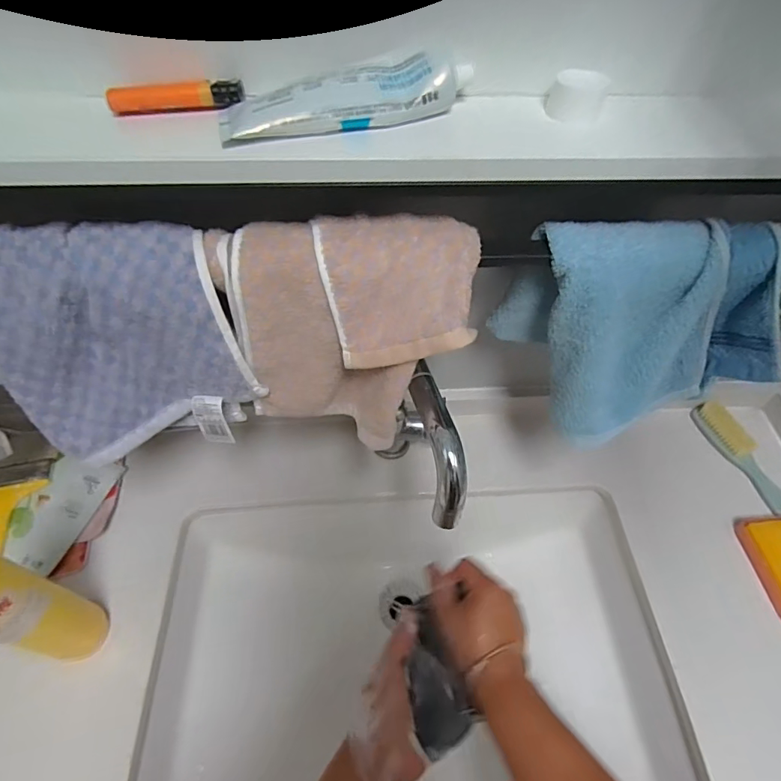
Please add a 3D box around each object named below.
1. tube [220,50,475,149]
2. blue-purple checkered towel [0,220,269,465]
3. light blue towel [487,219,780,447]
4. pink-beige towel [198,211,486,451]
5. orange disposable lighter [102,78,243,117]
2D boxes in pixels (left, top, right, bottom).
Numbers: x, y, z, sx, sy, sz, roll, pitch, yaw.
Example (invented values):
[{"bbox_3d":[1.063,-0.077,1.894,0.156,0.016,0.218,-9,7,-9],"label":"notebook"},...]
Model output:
[{"bbox_3d":[-0.027,-0.182,0.297,0.152,0.027,0.041,-14,55,-12],"label":"tube"},{"bbox_3d":[-0.198,-0.033,0.362,0.164,0.175,0.034,-10,36,-2],"label":"blue-purple checkered towel"},{"bbox_3d":[0.196,-0.043,0.395,0.202,0.162,0.090,7,54,3],"label":"light blue towel"},{"bbox_3d":[-0.028,-0.038,0.372,0.180,0.175,0.053,1,35,8],"label":"pink-beige towel"},{"bbox_3d":[-0.133,-0.183,0.304,0.080,0.013,0.014,-8,54,-8],"label":"orange disposable lighter"}]

